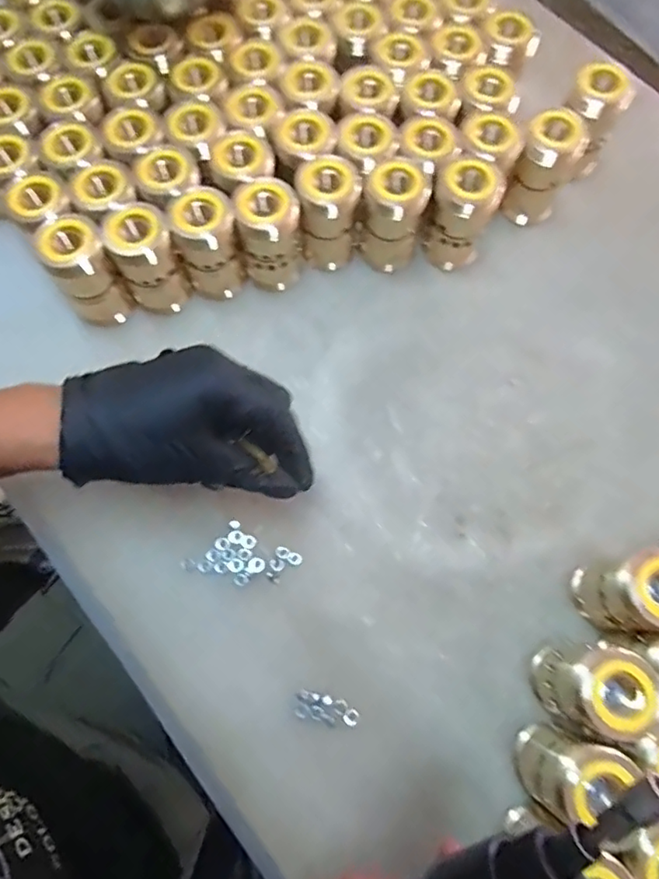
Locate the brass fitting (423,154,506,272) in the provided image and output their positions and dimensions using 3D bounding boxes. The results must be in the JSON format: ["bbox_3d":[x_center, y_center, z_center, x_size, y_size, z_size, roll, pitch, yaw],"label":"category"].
[{"bbox_3d":[0.094,-0.158,0.398,0.041,0.072,0.041,0,72,1],"label":"brass fitting"}]

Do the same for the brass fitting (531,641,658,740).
[{"bbox_3d":[0.141,0.132,0.301,0.040,0.069,0.040,0,72,1],"label":"brass fitting"}]

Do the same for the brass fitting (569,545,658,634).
[{"bbox_3d":[0.172,0.088,0.316,0.043,0.074,0.040,0,72,1],"label":"brass fitting"}]

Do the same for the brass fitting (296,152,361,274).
[{"bbox_3d":[-0.001,-0.156,0.396,0.039,0.074,0.037,1,72,1],"label":"brass fitting"}]

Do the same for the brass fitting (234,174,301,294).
[{"bbox_3d":[-0.040,-0.140,0.393,0.038,0.074,0.040,-5,72,-1],"label":"brass fitting"}]

